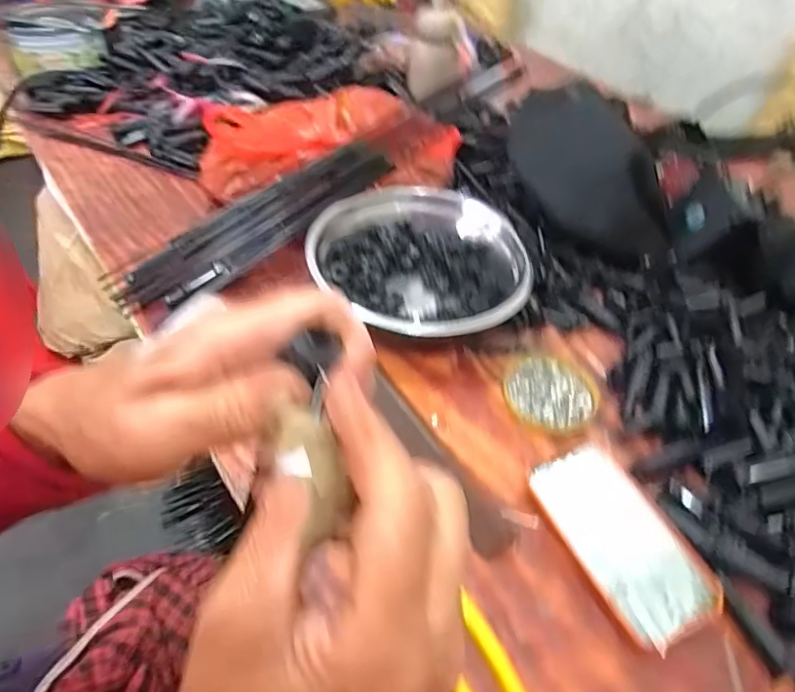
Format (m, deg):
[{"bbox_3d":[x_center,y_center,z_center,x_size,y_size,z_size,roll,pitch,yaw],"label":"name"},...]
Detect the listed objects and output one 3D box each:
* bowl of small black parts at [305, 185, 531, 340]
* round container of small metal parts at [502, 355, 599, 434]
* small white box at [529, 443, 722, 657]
[{"bbox_3d":[0.023,-0.085,0.565,0.196,0.068,0.224,-19,52,-19],"label":"bowl of small black parts"},{"bbox_3d":[0.141,0.042,0.505,0.086,0.017,0.087,2,48,-2],"label":"round container of small metal parts"},{"bbox_3d":[0.165,0.141,0.405,0.071,0.010,0.138,-19,52,-19],"label":"small white box"}]

